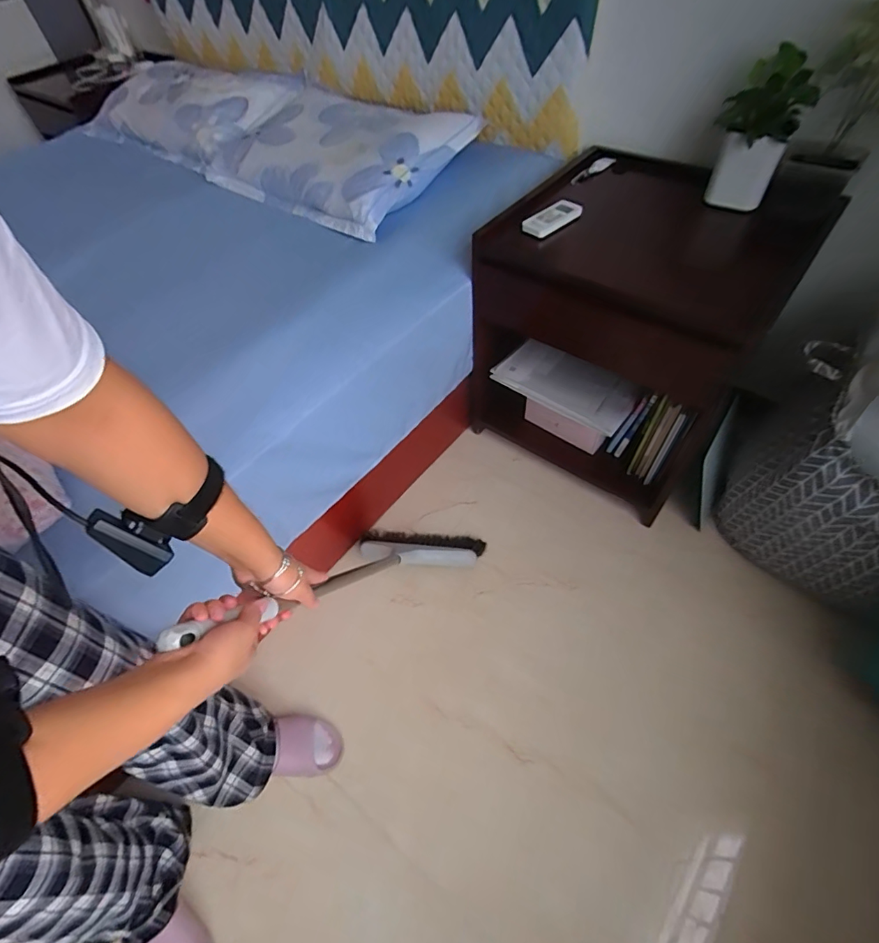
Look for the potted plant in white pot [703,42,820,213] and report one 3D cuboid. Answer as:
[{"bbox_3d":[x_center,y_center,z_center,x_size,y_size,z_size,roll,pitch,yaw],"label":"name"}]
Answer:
[{"bbox_3d":[0.601,-0.635,0.903,0.142,0.231,0.131,19,50,21],"label":"potted plant in white pot"}]

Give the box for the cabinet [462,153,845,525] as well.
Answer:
[{"bbox_3d":[0.456,-0.337,1.172,0.575,0.581,0.525,29,63,25],"label":"cabinet"}]

